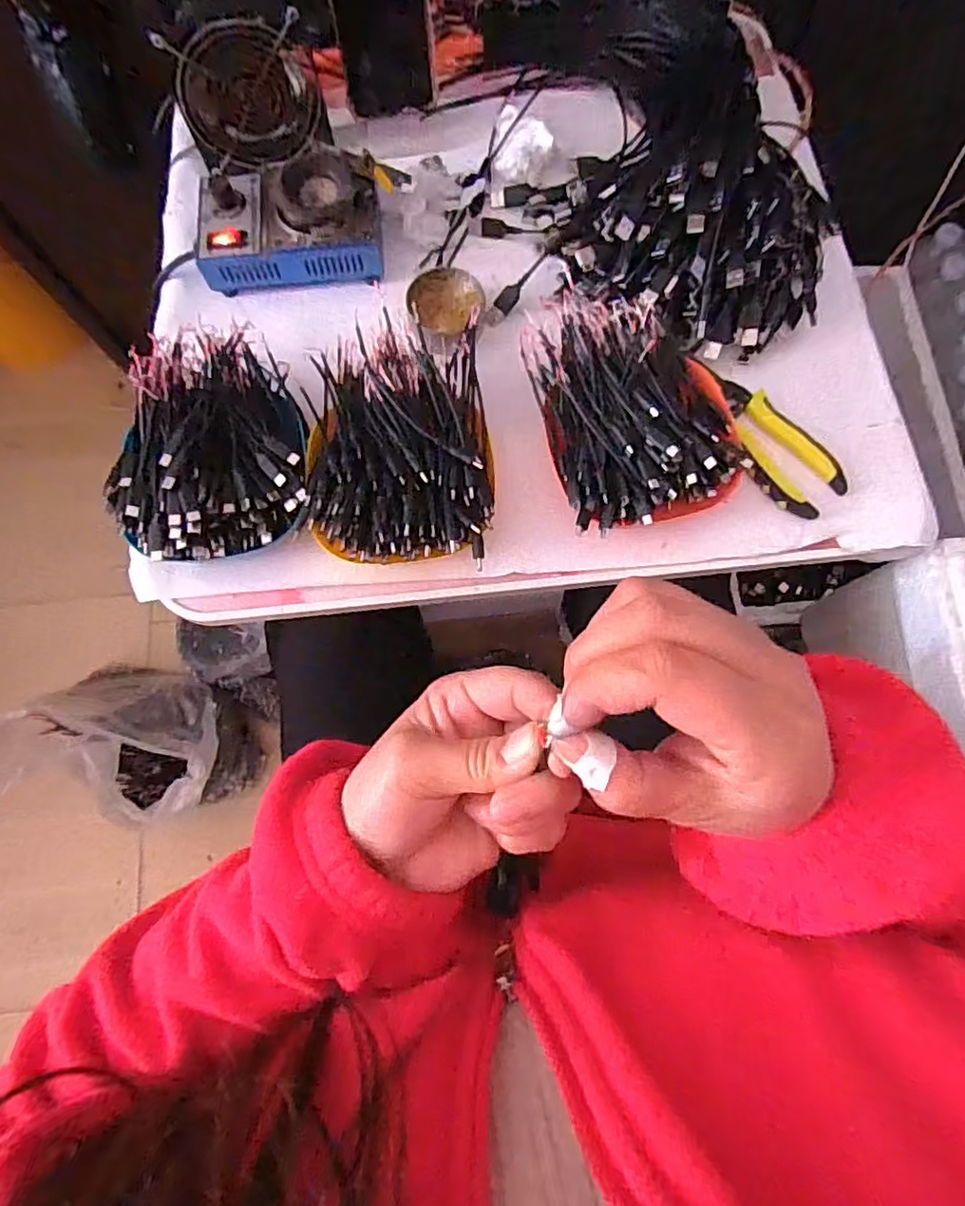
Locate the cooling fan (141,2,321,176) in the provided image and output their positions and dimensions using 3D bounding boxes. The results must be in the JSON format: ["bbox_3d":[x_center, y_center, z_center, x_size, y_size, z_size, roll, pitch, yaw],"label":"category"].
[{"bbox_3d":[-0.199,-0.437,0.522,0.110,0.099,0.034,-23,76,-4],"label":"cooling fan"}]

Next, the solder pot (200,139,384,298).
[{"bbox_3d":[-0.163,-0.323,0.513,0.153,0.051,0.094,-8,76,-1],"label":"solder pot"}]

